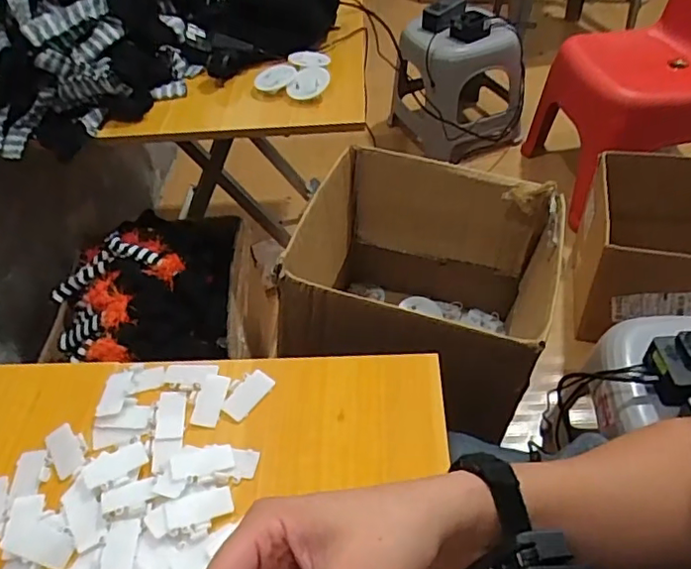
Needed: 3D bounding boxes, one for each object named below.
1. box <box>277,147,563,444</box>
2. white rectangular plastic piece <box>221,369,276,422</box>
[{"bbox_3d":[0.102,0.018,0.727,0.278,0.256,0.307,10,47,15],"label":"box"},{"bbox_3d":[-0.084,0.095,0.498,0.026,0.006,0.048,23,52,26],"label":"white rectangular plastic piece"}]

